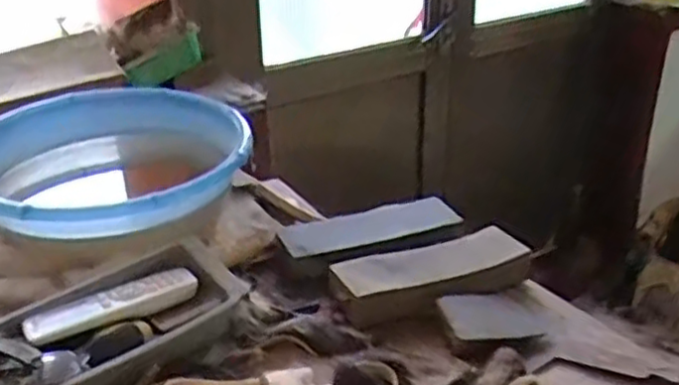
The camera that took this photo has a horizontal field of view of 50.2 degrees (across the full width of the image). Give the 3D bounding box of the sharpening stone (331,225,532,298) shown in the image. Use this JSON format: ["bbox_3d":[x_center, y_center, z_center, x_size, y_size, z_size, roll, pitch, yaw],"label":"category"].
[{"bbox_3d":[0.105,0.085,0.831,0.219,0.032,0.077,-14,29,-25],"label":"sharpening stone"}]

